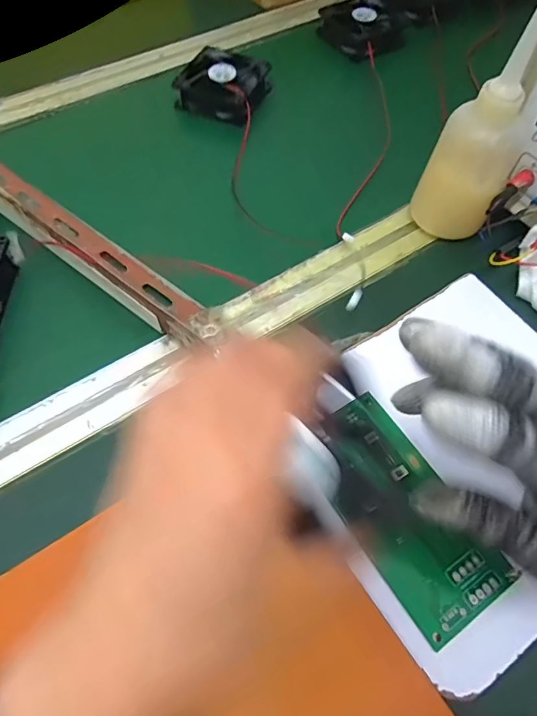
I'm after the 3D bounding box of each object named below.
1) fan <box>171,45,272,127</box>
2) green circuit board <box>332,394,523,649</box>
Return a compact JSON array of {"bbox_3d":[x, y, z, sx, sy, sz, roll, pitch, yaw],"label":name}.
[{"bbox_3d":[-0.046,-0.288,0.489,0.082,0.021,0.077,21,62,11],"label":"fan"},{"bbox_3d":[0.078,0.088,0.279,0.061,0.007,0.132,-29,65,-16],"label":"green circuit board"}]

